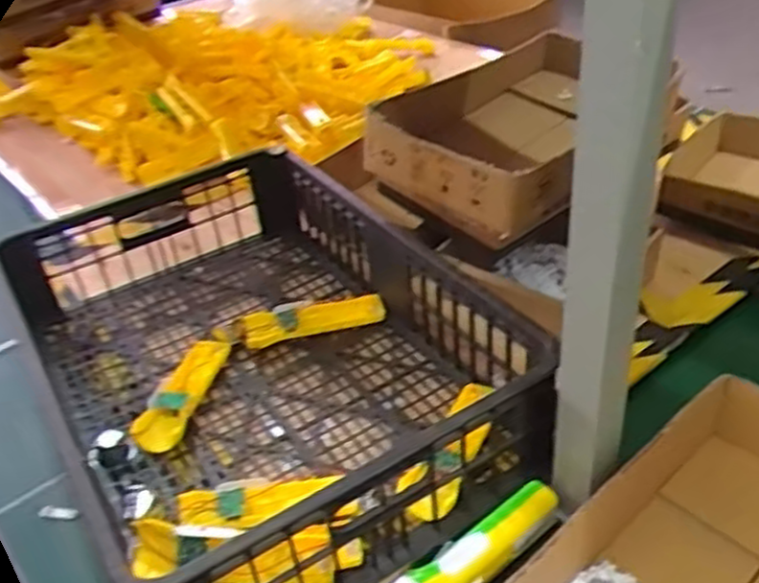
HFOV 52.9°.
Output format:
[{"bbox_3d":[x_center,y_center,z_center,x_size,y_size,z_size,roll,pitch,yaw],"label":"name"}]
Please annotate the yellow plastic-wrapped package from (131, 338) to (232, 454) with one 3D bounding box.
[{"bbox_3d":[-0.215,0.108,0.835,0.055,0.019,0.158,4,34,12],"label":"yellow plastic-wrapped package"}]

